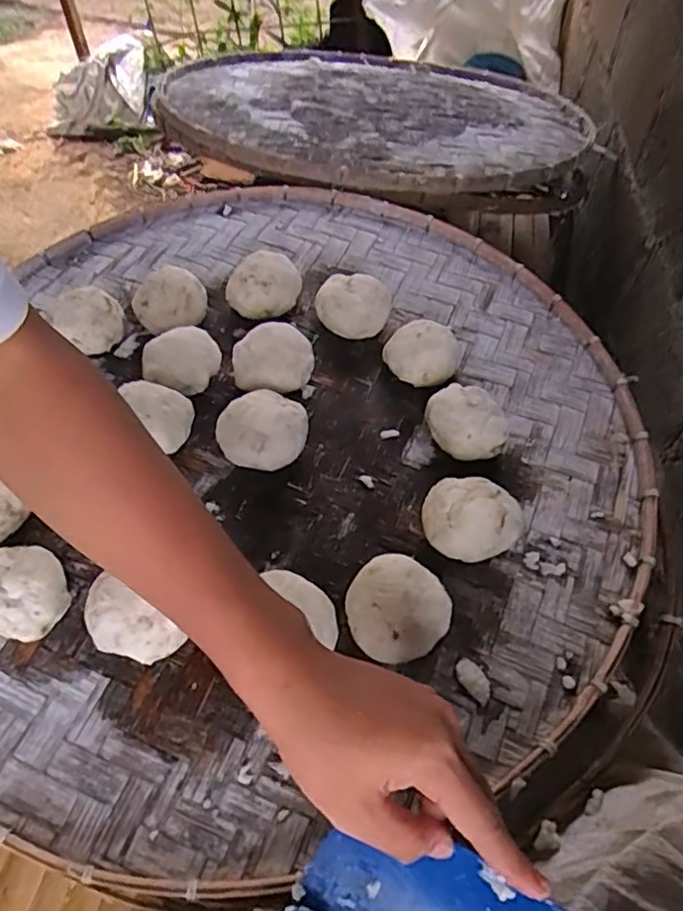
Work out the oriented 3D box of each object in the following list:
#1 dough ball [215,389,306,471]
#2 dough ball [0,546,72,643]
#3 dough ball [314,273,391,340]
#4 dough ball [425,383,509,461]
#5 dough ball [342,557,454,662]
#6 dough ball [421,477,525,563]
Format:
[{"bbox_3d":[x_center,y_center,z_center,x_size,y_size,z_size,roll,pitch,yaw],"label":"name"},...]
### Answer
[{"bbox_3d":[-0.072,-0.024,0.559,0.080,0.057,0.073,-28,59,-18],"label":"dough ball"},{"bbox_3d":[-0.254,0.107,0.470,0.069,0.061,0.068,-28,59,-18],"label":"dough ball"},{"bbox_3d":[0.013,-0.167,0.667,0.083,0.048,0.068,-3,54,-1],"label":"dough ball"},{"bbox_3d":[0.119,-0.033,0.580,0.067,0.051,0.077,-32,60,-20],"label":"dough ball"},{"bbox_3d":[0.044,0.121,0.474,0.080,0.058,0.074,-1,54,1],"label":"dough ball"},{"bbox_3d":[0.110,0.054,0.517,0.080,0.060,0.069,-6,54,-3],"label":"dough ball"}]

